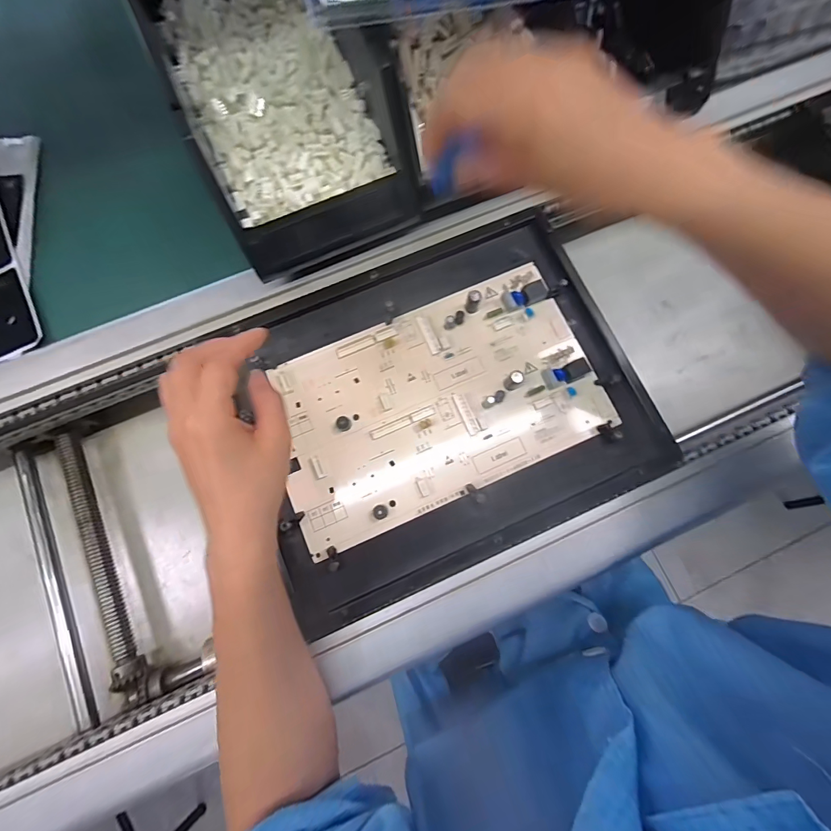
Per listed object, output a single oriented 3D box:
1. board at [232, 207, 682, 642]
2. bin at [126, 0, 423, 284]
[{"bbox_3d":[0.022,-0.011,0.342,0.331,0.019,0.267,-24,79,-5],"label":"board"},{"bbox_3d":[-0.121,-0.274,0.327,0.159,0.100,0.265,-25,80,-5],"label":"bin"}]

